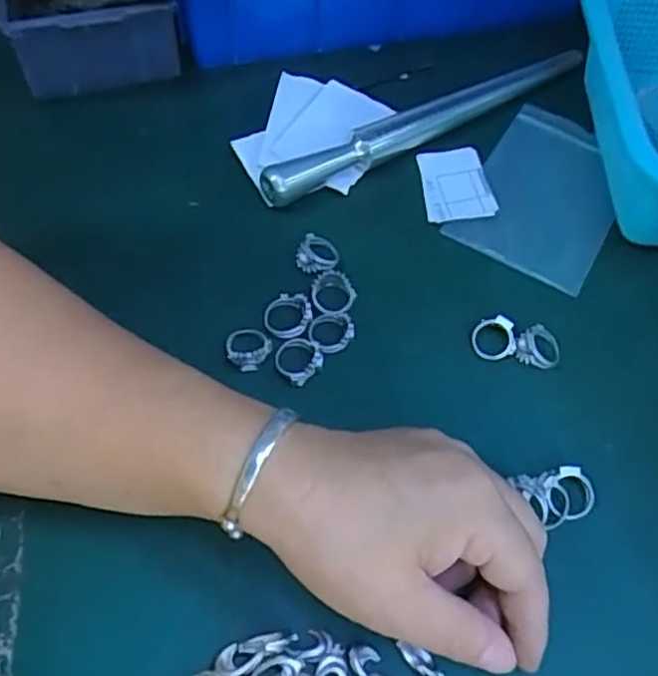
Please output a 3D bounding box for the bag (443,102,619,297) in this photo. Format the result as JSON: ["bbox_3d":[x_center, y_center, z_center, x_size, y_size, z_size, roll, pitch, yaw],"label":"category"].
[{"bbox_3d":[0.128,-0.086,0.389,0.078,0.007,0.127,28,61,13],"label":"bag"}]

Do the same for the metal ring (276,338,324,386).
[{"bbox_3d":[-0.015,0.009,0.318,0.021,0.006,0.022,2,59,-3],"label":"metal ring"}]

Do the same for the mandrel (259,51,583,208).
[{"bbox_3d":[0.060,-0.128,0.394,0.221,0.023,0.017,-28,65,-19],"label":"mandrel"}]

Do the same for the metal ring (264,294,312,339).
[{"bbox_3d":[-0.020,-0.012,0.329,0.022,0.007,0.022,2,59,-3],"label":"metal ring"}]

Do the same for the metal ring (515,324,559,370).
[{"bbox_3d":[0.103,0.004,0.328,0.021,0.007,0.021,2,59,-3],"label":"metal ring"}]

